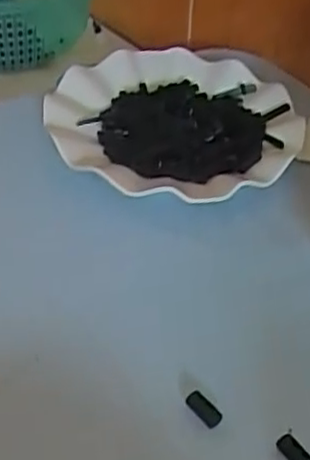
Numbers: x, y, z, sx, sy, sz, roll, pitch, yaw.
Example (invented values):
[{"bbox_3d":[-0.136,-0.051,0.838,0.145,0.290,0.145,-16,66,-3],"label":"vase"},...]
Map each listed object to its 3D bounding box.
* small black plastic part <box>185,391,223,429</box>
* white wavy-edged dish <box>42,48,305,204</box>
[{"bbox_3d":[0.024,0.087,0.339,0.008,0.008,0.018,-27,47,-31],"label":"small black plastic part"},{"bbox_3d":[0.009,-0.076,0.500,0.161,0.030,0.179,-23,45,-27],"label":"white wavy-edged dish"}]

